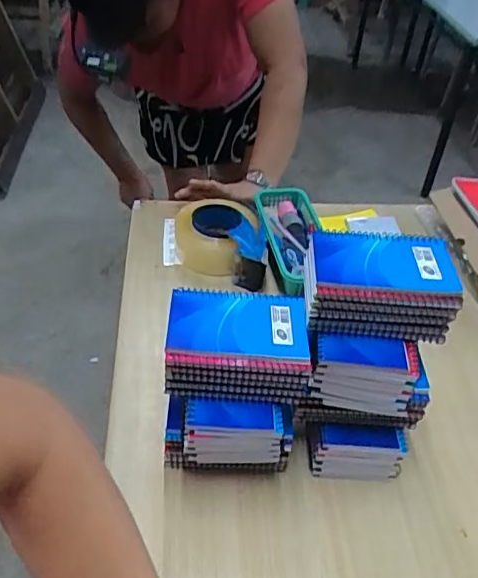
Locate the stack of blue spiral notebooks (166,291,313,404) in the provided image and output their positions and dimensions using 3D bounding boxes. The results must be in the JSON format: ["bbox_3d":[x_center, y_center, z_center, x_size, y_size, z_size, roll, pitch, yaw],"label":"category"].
[{"bbox_3d":[-0.001,0.052,0.534,0.132,0.058,0.092,1,42,-5],"label":"stack of blue spiral notebooks"}]

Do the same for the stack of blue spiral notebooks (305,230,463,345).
[{"bbox_3d":[0.127,-0.008,0.533,0.139,0.057,0.092,6,42,1],"label":"stack of blue spiral notebooks"}]

